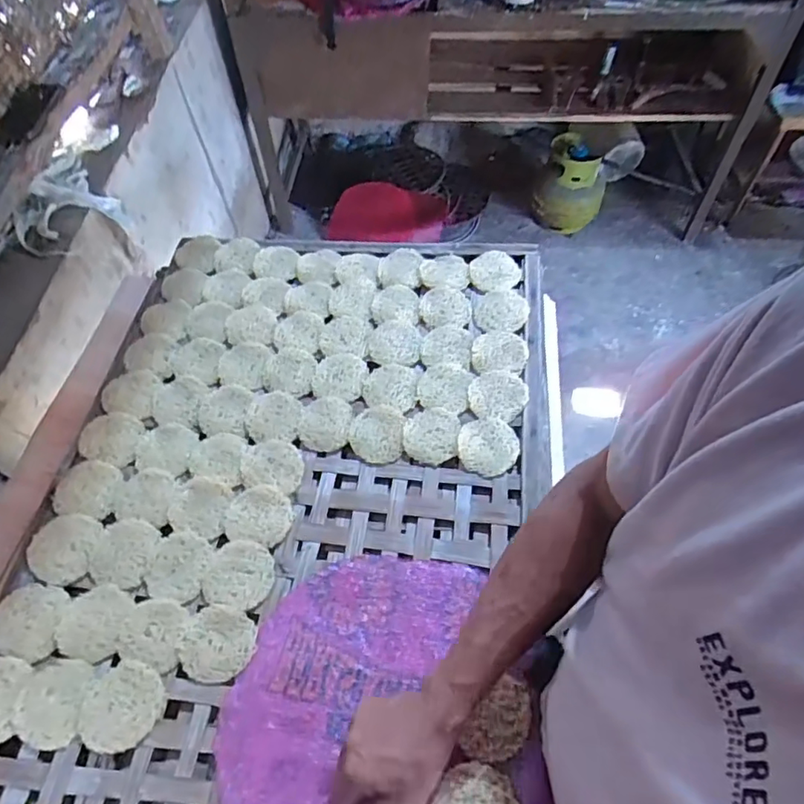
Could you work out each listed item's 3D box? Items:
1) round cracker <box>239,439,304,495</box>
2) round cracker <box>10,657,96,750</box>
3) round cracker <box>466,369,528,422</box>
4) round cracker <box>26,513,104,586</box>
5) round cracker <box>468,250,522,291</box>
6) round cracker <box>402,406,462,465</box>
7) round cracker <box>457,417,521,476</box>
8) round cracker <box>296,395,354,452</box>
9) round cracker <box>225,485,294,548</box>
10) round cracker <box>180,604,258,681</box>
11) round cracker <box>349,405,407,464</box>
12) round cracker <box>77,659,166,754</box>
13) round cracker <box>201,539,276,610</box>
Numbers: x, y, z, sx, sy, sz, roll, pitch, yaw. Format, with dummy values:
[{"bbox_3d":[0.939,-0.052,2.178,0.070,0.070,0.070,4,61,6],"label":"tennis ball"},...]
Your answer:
[{"bbox_3d":[-0.167,0.083,0.727,0.080,0.015,0.068,6,57,6],"label":"round cracker"},{"bbox_3d":[-0.360,0.308,0.578,0.063,0.012,0.080,7,53,-5],"label":"round cracker"},{"bbox_3d":[0.128,-0.010,0.753,0.078,0.007,0.071,-1,57,1],"label":"round cracker"},{"bbox_3d":[-0.401,0.172,0.662,0.073,0.009,0.080,-1,57,1],"label":"round cracker"},{"bbox_3d":[0.143,-0.203,0.866,0.078,0.016,0.067,-3,57,0],"label":"round cracker"},{"bbox_3d":[0.039,0.044,0.738,0.072,0.016,0.079,-1,57,1],"label":"round cracker"},{"bbox_3d":[0.111,0.054,0.716,0.074,0.006,0.078,-1,57,1],"label":"round cracker"},{"bbox_3d":[-0.104,0.029,0.757,0.073,0.017,0.080,-1,57,1],"label":"round cracker"},{"bbox_3d":[-0.173,0.139,0.689,0.078,0.019,0.072,-1,57,1],"label":"round cracker"},{"bbox_3d":[-0.201,0.261,0.609,0.077,0.009,0.073,-1,57,1],"label":"round cracker"},{"bbox_3d":[-0.033,0.044,0.745,0.070,0.015,0.080,4,57,4],"label":"round cracker"},{"bbox_3d":[-0.289,0.313,0.580,0.081,0.013,0.082,-1,57,1],"label":"round cracker"},{"bbox_3d":[-0.189,0.199,0.648,0.079,0.014,0.076,-1,57,1],"label":"round cracker"}]

